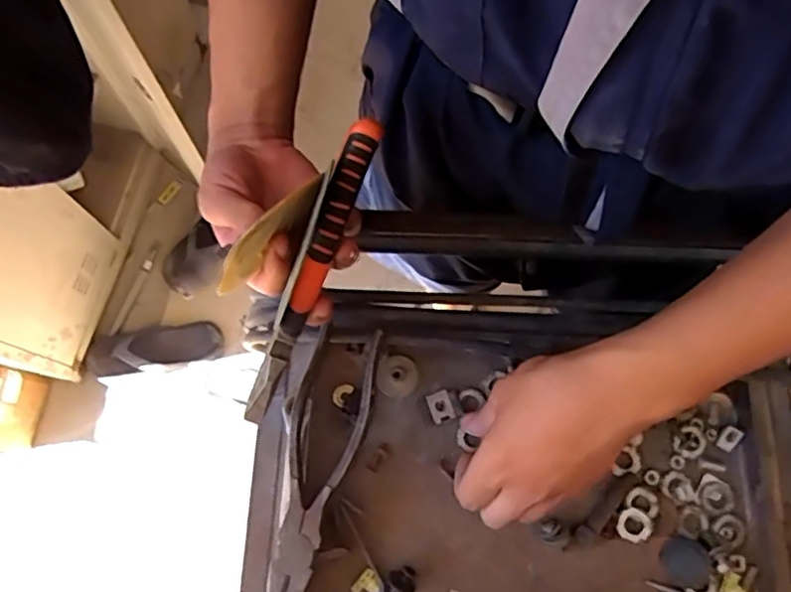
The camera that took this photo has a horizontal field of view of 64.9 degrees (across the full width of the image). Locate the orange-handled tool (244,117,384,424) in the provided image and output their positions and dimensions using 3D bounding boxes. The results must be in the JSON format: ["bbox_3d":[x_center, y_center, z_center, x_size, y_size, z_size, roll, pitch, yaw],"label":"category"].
[{"bbox_3d":[-0.051,-0.013,0.371,0.018,0.014,0.190,24,99,7],"label":"orange-handled tool"}]

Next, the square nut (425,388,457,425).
[{"bbox_3d":[0.032,0.078,0.438,0.017,0.006,0.022,-23,74,-7],"label":"square nut"}]

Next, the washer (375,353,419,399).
[{"bbox_3d":[0.002,0.056,0.443,0.028,0.009,0.030,0,73,0],"label":"washer"}]

